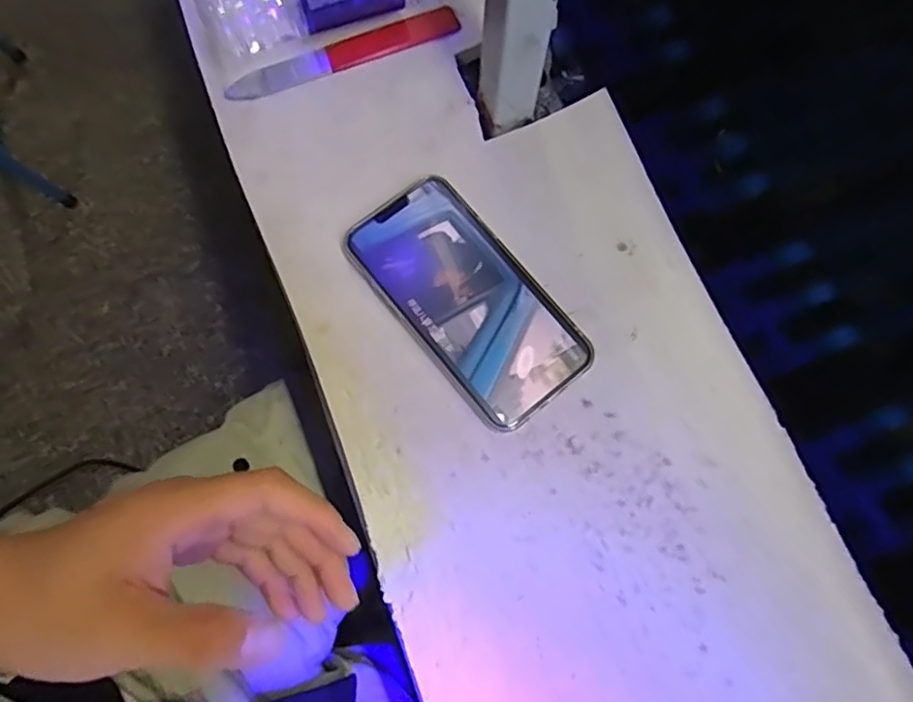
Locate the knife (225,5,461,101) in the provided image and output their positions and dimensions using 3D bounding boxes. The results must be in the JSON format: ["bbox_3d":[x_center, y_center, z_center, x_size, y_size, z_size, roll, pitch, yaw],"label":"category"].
[{"bbox_3d":[-0.078,-0.210,0.438,0.169,0.006,0.023,-21,76,-7],"label":"knife"}]

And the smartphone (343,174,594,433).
[{"bbox_3d":[0.008,-0.033,0.389,0.082,0.013,0.159,-39,78,-11],"label":"smartphone"}]

